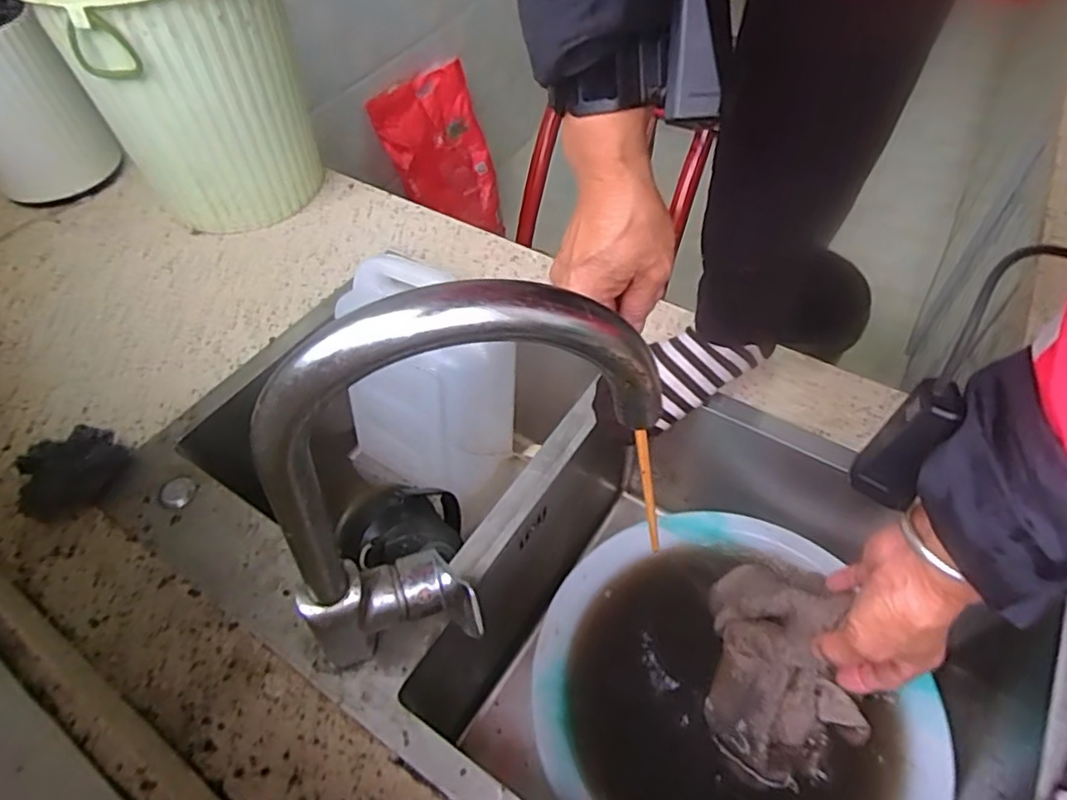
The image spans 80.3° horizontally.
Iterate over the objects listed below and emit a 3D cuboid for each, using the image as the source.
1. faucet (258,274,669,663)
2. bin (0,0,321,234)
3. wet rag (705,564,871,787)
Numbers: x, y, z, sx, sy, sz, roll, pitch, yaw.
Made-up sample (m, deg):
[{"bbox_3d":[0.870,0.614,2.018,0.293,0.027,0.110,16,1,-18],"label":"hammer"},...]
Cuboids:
[{"bbox_3d":[-0.052,0.063,0.355,0.199,0.324,0.049,-10,52,-5],"label":"faucet"},{"bbox_3d":[-0.383,-0.378,0.738,0.244,0.319,0.228,-11,50,-6],"label":"bin"},{"bbox_3d":[0.200,0.195,0.515,0.120,0.149,0.158,-15,51,-9],"label":"wet rag"}]

